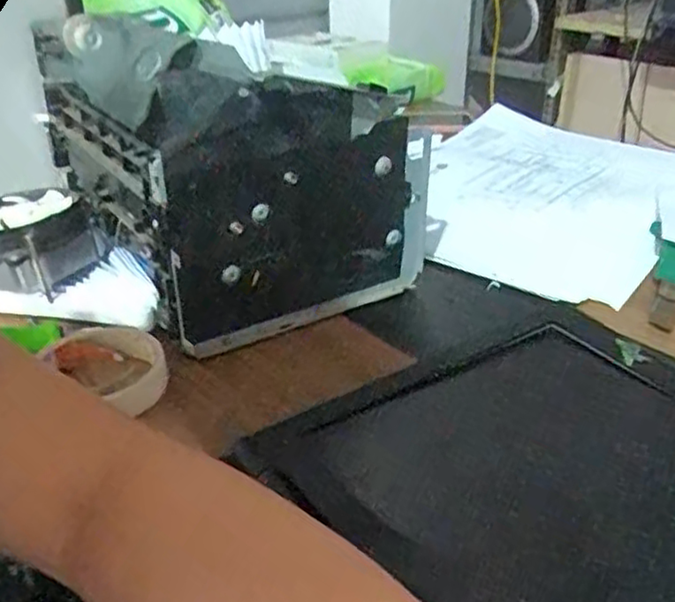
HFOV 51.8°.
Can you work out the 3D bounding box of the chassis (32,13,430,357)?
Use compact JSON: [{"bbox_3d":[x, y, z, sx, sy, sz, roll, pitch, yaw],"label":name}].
[{"bbox_3d":[-0.107,-0.128,0.611,0.221,0.183,0.326,-19,35,-29],"label":"chassis"}]

